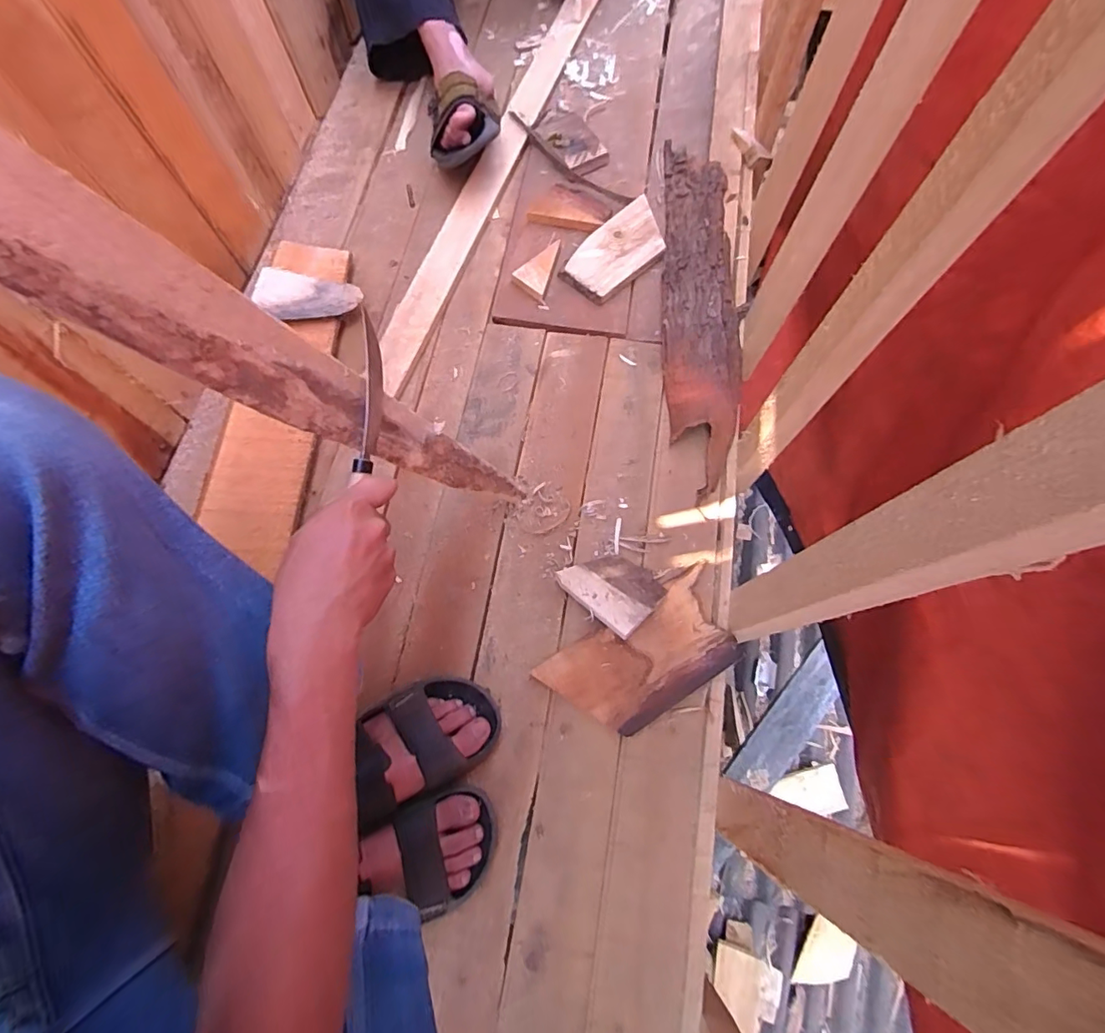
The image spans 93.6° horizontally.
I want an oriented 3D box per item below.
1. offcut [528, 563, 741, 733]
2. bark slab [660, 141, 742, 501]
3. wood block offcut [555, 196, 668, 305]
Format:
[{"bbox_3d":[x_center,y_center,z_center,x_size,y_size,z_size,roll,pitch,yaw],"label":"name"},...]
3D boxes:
[{"bbox_3d":[0.104,0.167,0.595,0.208,0.023,0.116,-31,74,-9],"label":"offcut"},{"bbox_3d":[0.206,-0.307,0.731,0.099,0.043,0.556,4,72,2],"label":"bark slab"},{"bbox_3d":[0.095,-0.390,0.769,0.173,0.023,0.093,-40,76,-11],"label":"wood block offcut"}]

